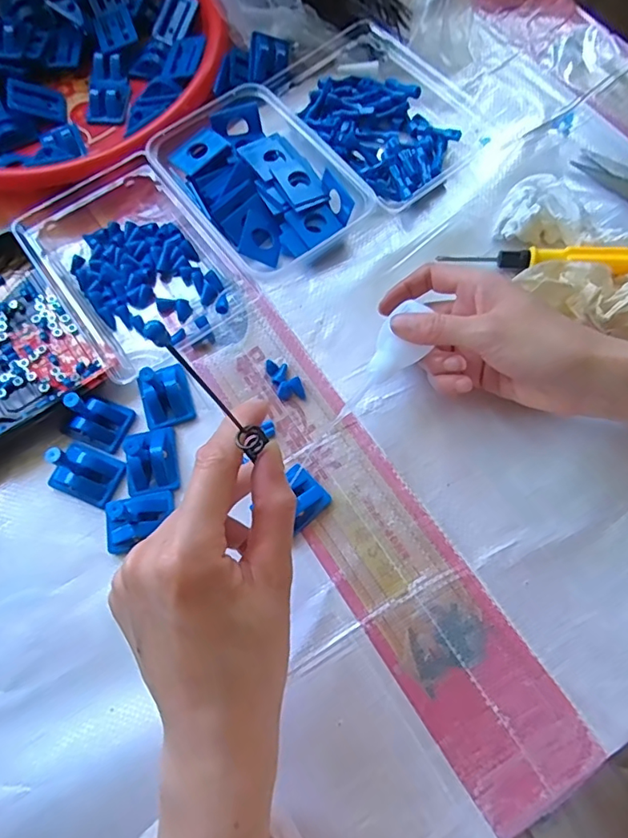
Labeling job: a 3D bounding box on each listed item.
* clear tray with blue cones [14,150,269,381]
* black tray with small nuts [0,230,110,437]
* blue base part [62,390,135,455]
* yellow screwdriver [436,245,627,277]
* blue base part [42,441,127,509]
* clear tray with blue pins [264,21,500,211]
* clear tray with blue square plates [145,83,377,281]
[{"bbox_3d":[-0.140,-0.122,0.400,0.119,0.031,0.166,-39,73,-11],"label":"clear tray with blue cones"},{"bbox_3d":[-0.231,-0.064,0.386,0.099,0.025,0.162,-35,72,-9],"label":"black tray with small nuts"},{"bbox_3d":[-0.153,-0.005,0.353,0.042,0.043,0.032,20,73,10],"label":"blue base part"},{"bbox_3d":[0.164,-0.120,0.384,0.139,0.019,0.020,6,71,5],"label":"yellow screwdriver"},{"bbox_3d":[-0.155,0.032,0.341,0.043,0.044,0.034,22,73,10],"label":"blue base part"},{"bbox_3d":[0.053,-0.264,0.440,0.122,0.033,0.182,-39,73,-11],"label":"clear tray with blue pins"},{"bbox_3d":[-0.043,-0.185,0.415,0.114,0.033,0.159,-39,73,-11],"label":"clear tray with blue square plates"}]

